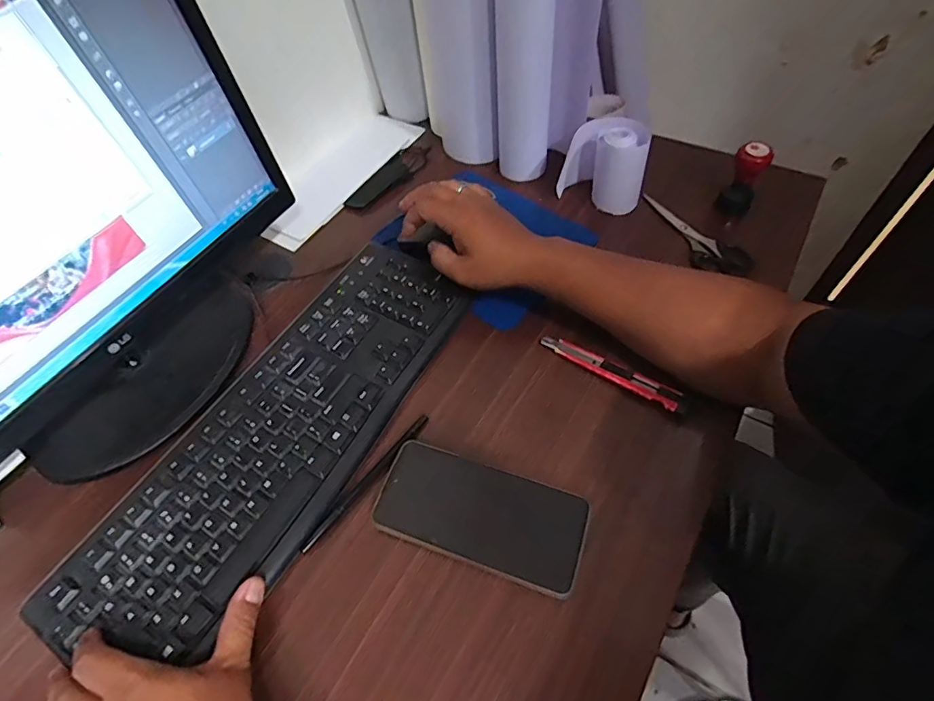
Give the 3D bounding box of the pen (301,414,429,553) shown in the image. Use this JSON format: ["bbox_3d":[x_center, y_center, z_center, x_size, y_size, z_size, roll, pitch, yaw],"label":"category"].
[{"bbox_3d":[-0.082,0.107,0.410,0.010,0.005,0.144,33,64,24],"label":"pen"}]

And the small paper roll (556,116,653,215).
[{"bbox_3d":[0.158,-0.217,0.568,0.093,0.091,0.052,9,57,11],"label":"small paper roll"}]

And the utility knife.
[{"bbox_3d":[0.134,0.020,0.456,0.141,0.015,0.019,28,62,21],"label":"utility knife"}]

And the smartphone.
[{"bbox_3d":[0.011,0.129,0.390,0.160,0.014,0.076,15,58,15],"label":"smartphone"}]

